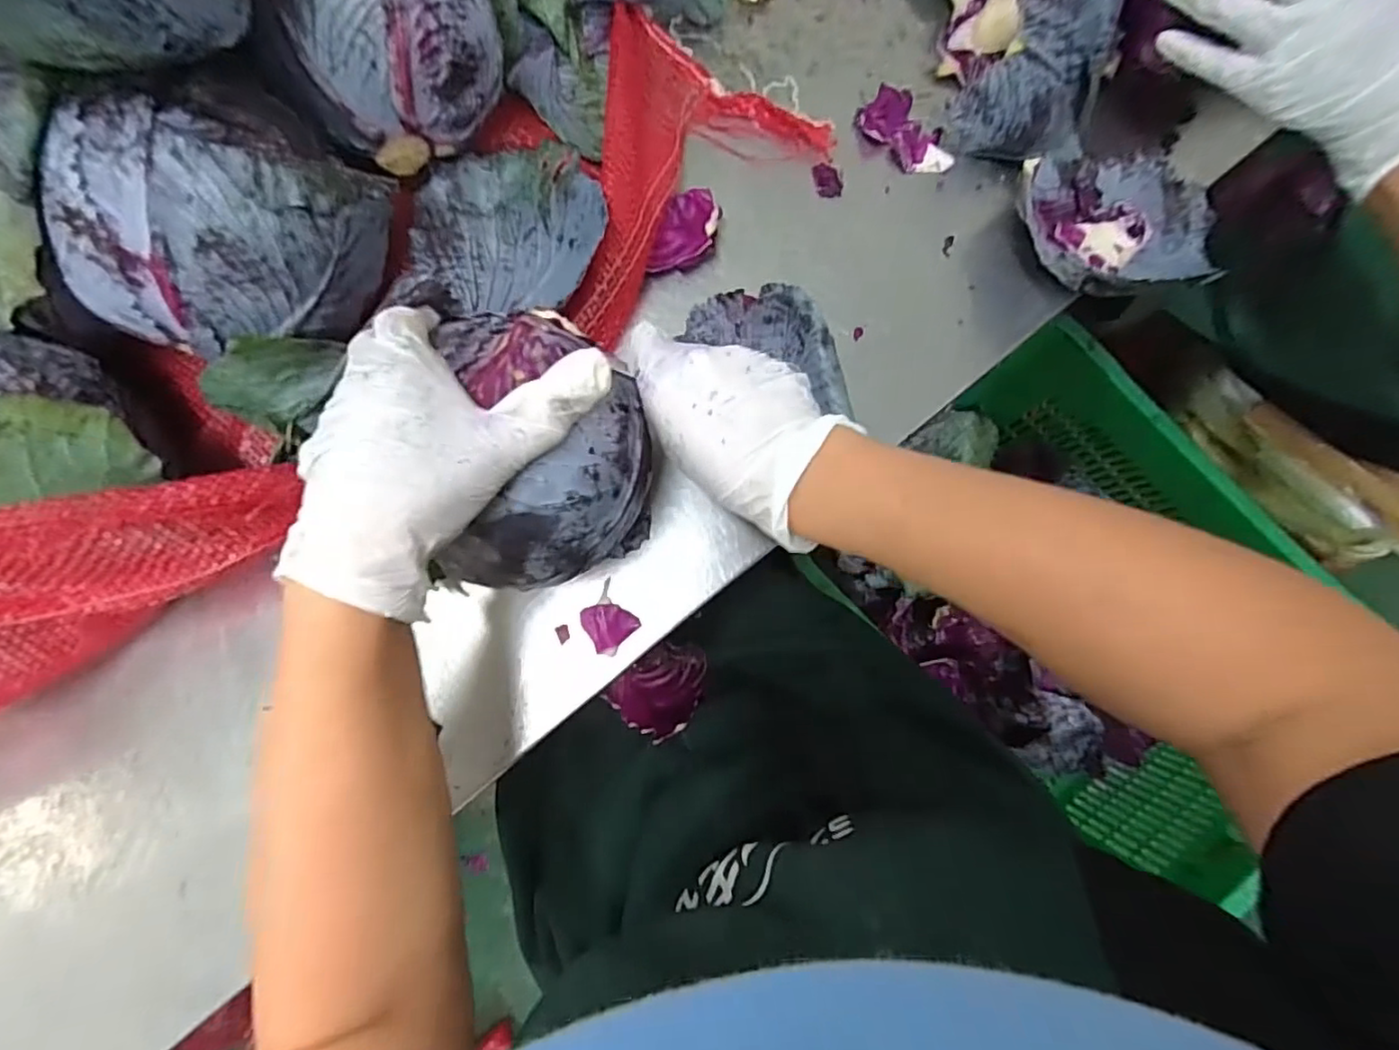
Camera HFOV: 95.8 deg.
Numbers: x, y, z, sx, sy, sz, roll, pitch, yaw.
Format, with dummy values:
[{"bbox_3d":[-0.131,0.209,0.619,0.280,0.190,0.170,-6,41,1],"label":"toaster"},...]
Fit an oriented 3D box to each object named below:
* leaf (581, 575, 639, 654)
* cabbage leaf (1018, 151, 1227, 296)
[{"bbox_3d":[-0.061,0.062,0.416,0.033,0.010,0.039,-41,84,-7],"label":"leaf"},{"bbox_3d":[0.289,-0.209,0.448,0.126,0.048,0.119,-19,82,-5],"label":"cabbage leaf"}]

